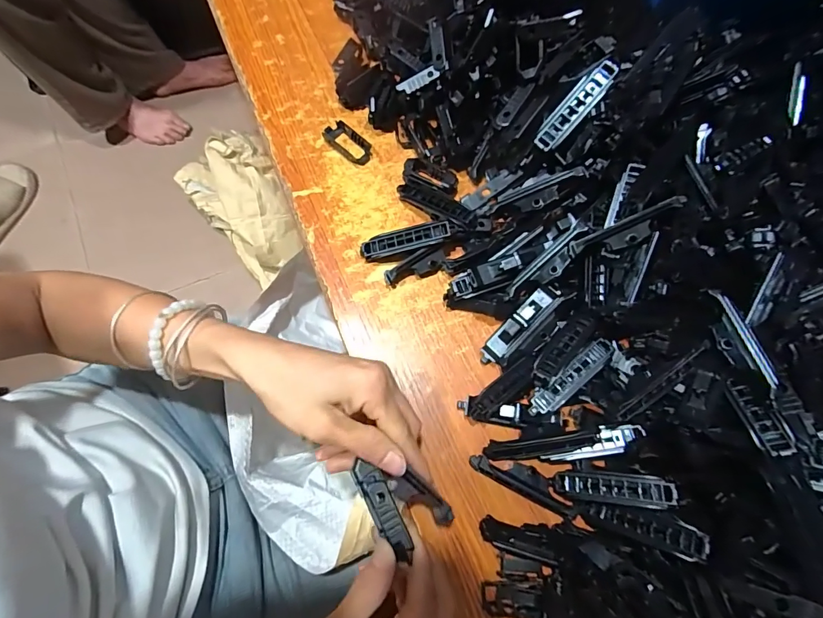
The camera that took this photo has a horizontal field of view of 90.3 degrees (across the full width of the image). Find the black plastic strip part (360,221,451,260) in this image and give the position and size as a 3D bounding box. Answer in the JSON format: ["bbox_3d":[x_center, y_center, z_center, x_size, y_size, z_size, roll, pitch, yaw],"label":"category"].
[{"bbox_3d":[-0.005,-0.057,0.344,0.076,0.008,0.018,-13,73,10],"label":"black plastic strip part"}]

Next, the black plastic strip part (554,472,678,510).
[{"bbox_3d":[0.138,0.125,0.284,0.076,0.008,0.018,-7,71,29],"label":"black plastic strip part"}]

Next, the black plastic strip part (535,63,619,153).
[{"bbox_3d":[0.124,-0.153,0.311,0.022,0.007,0.073,45,104,12],"label":"black plastic strip part"}]

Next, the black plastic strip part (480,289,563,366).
[{"bbox_3d":[0.084,0.015,0.322,0.074,0.015,0.021,-45,78,5],"label":"black plastic strip part"}]

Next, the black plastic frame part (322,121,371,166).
[{"bbox_3d":[-0.061,-0.159,0.388,0.053,0.008,0.023,38,76,10],"label":"black plastic frame part"}]

